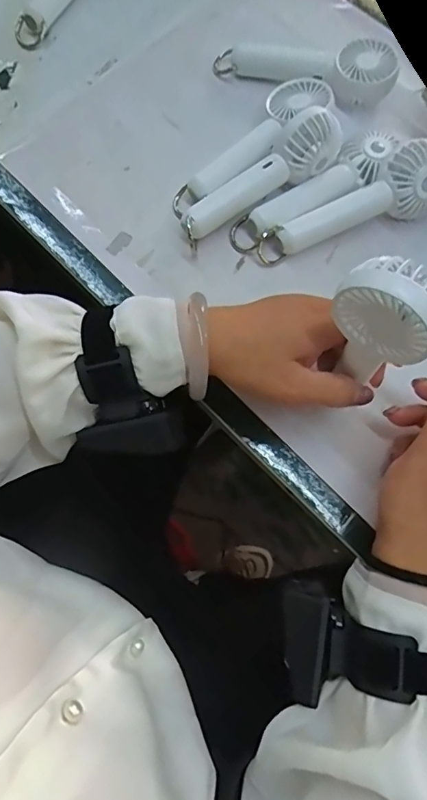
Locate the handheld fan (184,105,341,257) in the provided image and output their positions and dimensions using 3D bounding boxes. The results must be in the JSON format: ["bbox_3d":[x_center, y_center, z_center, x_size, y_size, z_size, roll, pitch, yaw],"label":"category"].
[{"bbox_3d":[0.037,-0.181,0.377,0.143,0.048,0.032,-30,76,-8],"label":"handheld fan"}]

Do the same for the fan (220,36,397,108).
[{"bbox_3d":[0.083,-0.306,0.434,0.164,0.033,0.047,5,73,1],"label":"fan"}]

